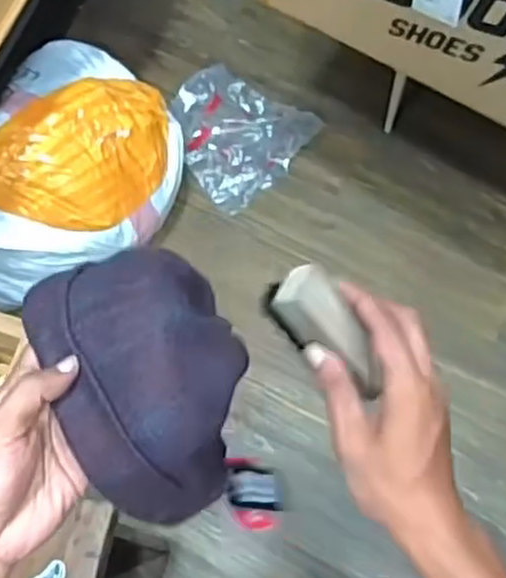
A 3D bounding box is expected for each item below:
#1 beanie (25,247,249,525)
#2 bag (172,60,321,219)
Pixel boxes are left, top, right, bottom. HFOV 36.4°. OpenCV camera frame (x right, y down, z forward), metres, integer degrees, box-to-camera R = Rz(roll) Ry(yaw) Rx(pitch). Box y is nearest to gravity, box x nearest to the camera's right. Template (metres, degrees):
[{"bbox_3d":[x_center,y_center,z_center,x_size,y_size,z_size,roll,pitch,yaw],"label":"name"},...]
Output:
[{"bbox_3d":[-0.064,0.053,0.490,0.118,0.081,0.164,-28,69,-10],"label":"beanie"},{"bbox_3d":[-0.055,-0.350,1.748,0.308,0.045,0.277,36,73,15],"label":"bag"}]

